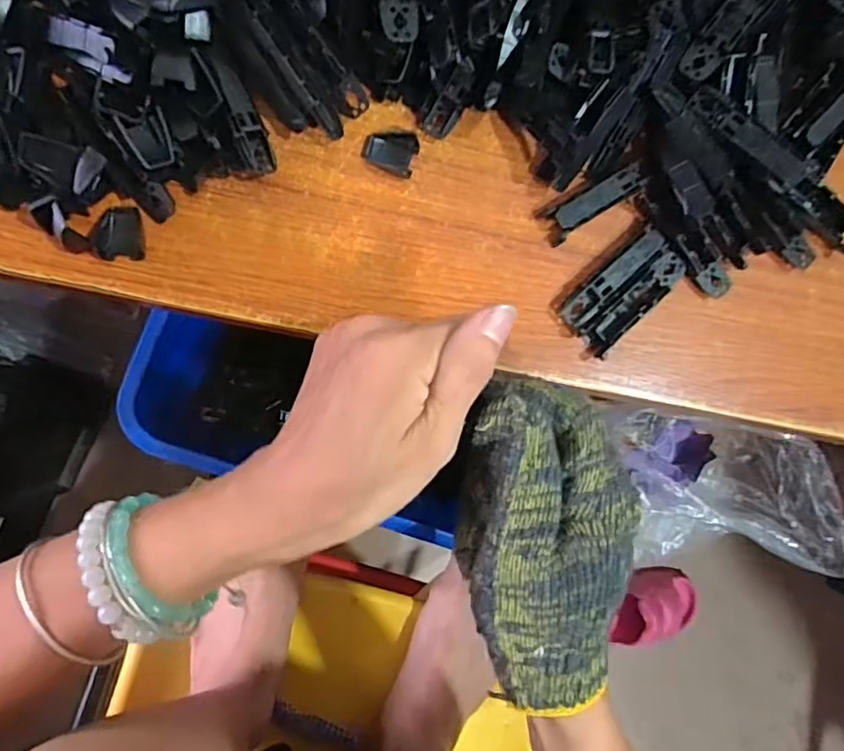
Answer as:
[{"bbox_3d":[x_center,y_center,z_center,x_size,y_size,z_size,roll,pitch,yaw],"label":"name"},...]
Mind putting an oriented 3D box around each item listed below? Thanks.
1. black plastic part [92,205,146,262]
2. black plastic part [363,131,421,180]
[{"bbox_3d":[-0.133,-0.063,0.253,0.019,0.007,0.025,-5,89,-9],"label":"black plastic part"},{"bbox_3d":[-0.015,-0.103,0.270,0.025,0.011,0.019,12,86,-8],"label":"black plastic part"}]

